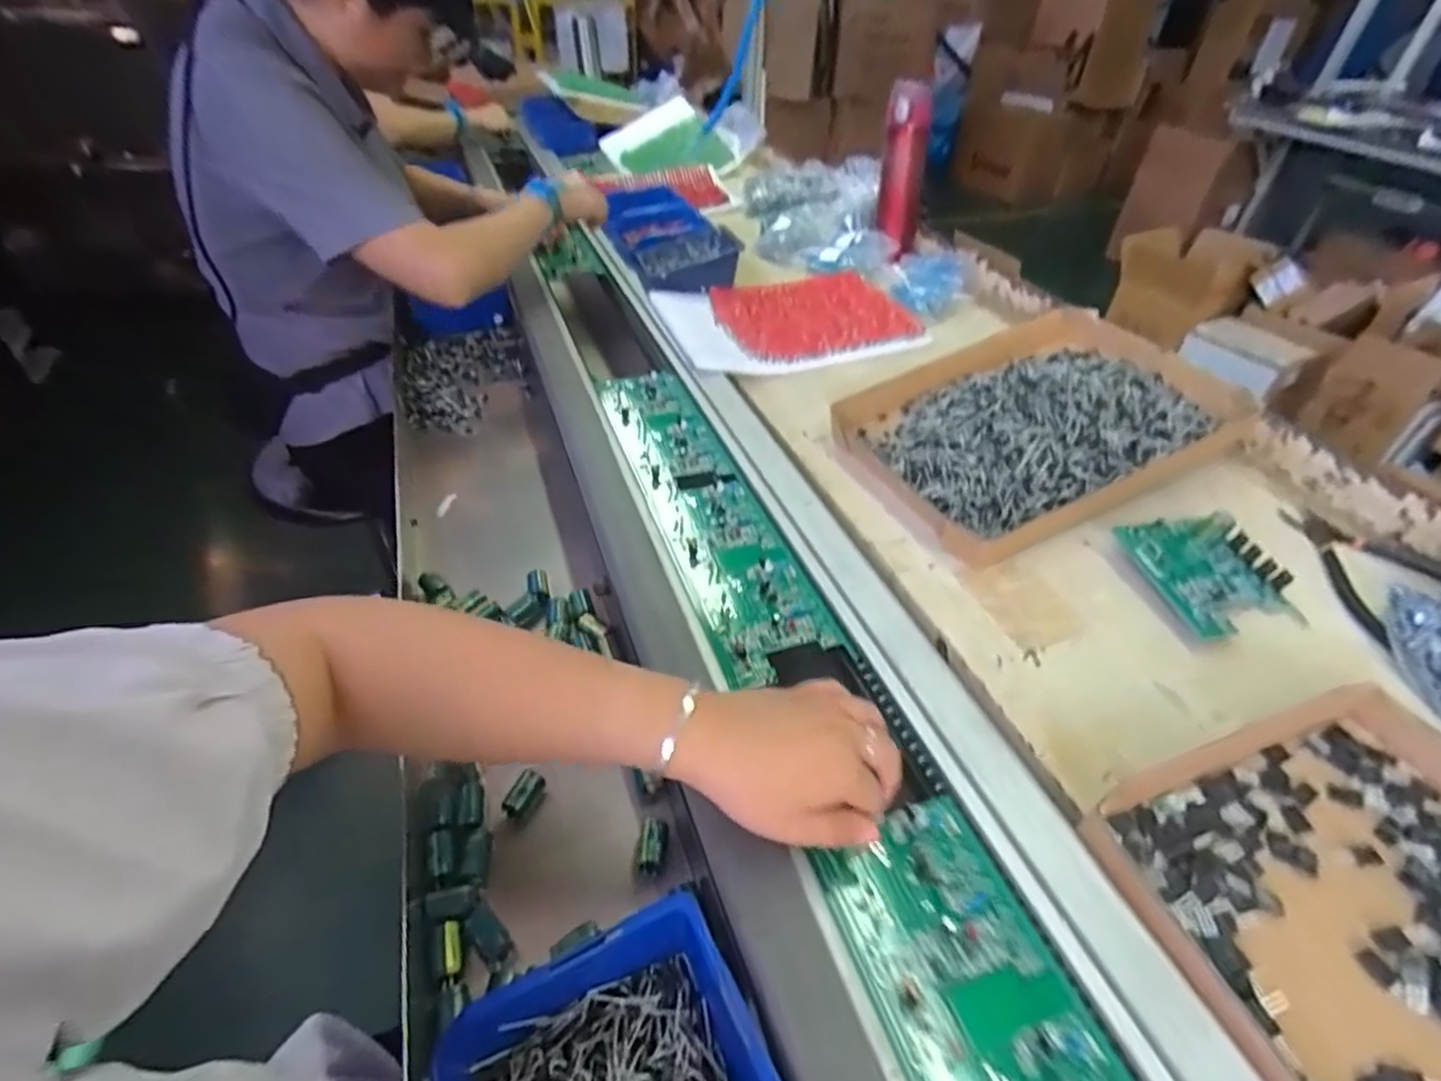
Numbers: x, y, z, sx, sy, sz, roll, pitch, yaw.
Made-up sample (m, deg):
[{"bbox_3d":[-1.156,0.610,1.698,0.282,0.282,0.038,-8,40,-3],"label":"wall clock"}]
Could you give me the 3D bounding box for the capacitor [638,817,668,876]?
[{"bbox_3d":[-0.040,0.181,0.396,0.013,0.013,0.029,11,40,5],"label":"capacitor"}]

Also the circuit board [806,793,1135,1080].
[{"bbox_3d":[0.129,0.229,0.305,0.100,0.013,0.215,-13,43,-12],"label":"circuit board"}]

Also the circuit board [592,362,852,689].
[{"bbox_3d":[-0.022,-0.044,0.611,0.095,0.025,0.429,-9,43,-18],"label":"circuit board"}]

